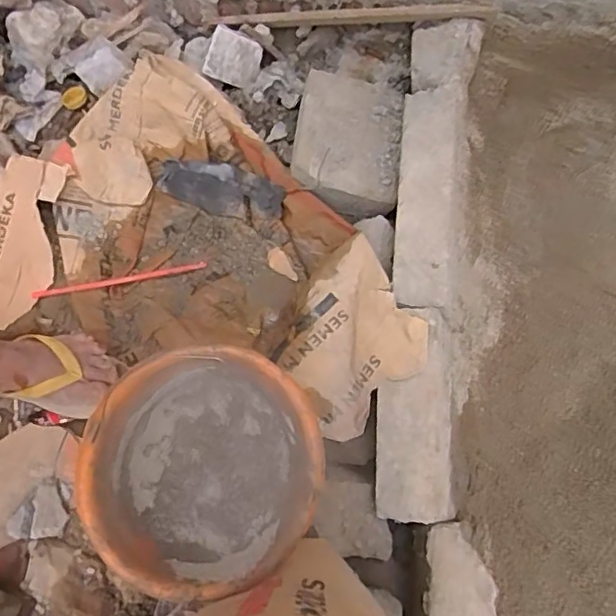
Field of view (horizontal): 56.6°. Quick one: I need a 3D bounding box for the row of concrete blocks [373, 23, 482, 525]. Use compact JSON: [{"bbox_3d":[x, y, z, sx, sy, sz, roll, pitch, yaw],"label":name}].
[{"bbox_3d":[0.170,-0.093,0.796,0.104,0.092,0.724,7,71,5],"label":"row of concrete blocks"}]

